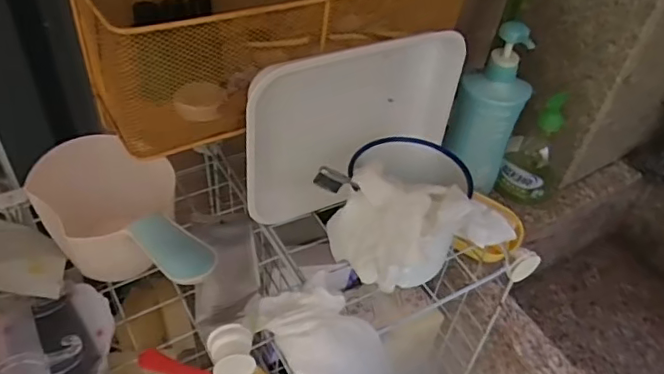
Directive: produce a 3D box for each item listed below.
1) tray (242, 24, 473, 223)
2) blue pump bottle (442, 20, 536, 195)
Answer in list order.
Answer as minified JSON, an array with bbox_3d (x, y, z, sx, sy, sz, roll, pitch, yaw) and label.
[{"bbox_3d":[0.019,-0.060,0.542,0.228,0.162,0.042,-23,53,-27],"label":"tray"},{"bbox_3d":[0.195,-0.092,0.696,0.082,0.222,0.053,20,46,12],"label":"blue pump bottle"}]

